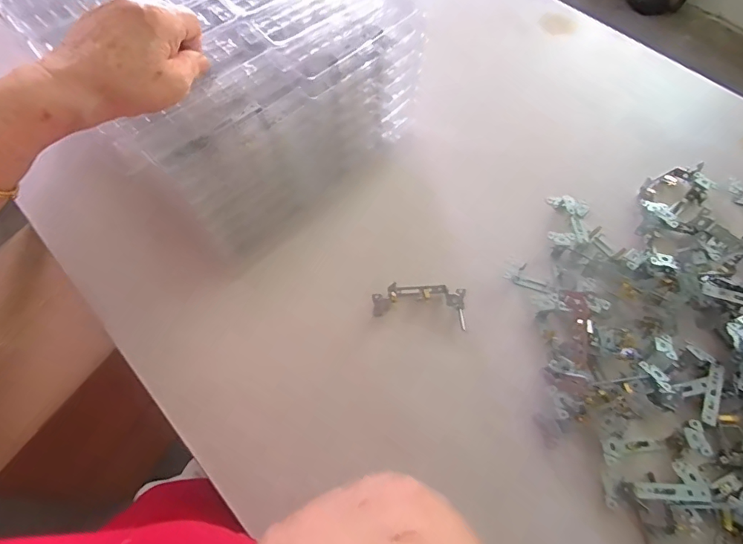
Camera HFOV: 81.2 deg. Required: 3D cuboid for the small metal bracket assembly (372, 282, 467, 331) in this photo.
[{"bbox_3d":[0.057,0.032,0.500,0.105,0.022,0.047,8,64,4],"label":"small metal bracket assembly"}]

